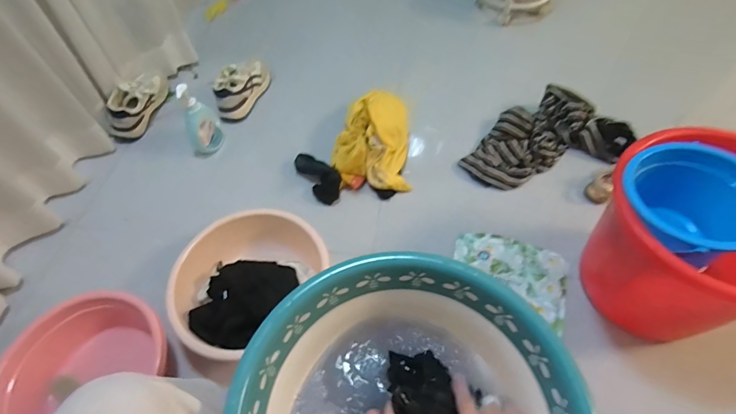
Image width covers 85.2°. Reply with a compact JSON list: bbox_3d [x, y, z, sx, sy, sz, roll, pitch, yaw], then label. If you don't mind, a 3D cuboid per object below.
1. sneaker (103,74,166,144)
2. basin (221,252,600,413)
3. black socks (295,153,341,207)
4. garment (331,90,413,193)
[{"bbox_3d":[-0.713,-0.319,1.234,0.085,0.119,0.233,1,55,6],"label":"sneaker"},{"bbox_3d":[0.042,0.241,0.456,0.358,0.123,0.326,-2,54,3],"label":"basin"},{"bbox_3d":[-0.131,-0.084,1.075,0.075,0.061,0.160,-32,58,-17],"label":"black socks"},{"bbox_3d":[0.011,-0.180,1.107,0.198,0.119,0.299,-3,54,3],"label":"garment"}]

